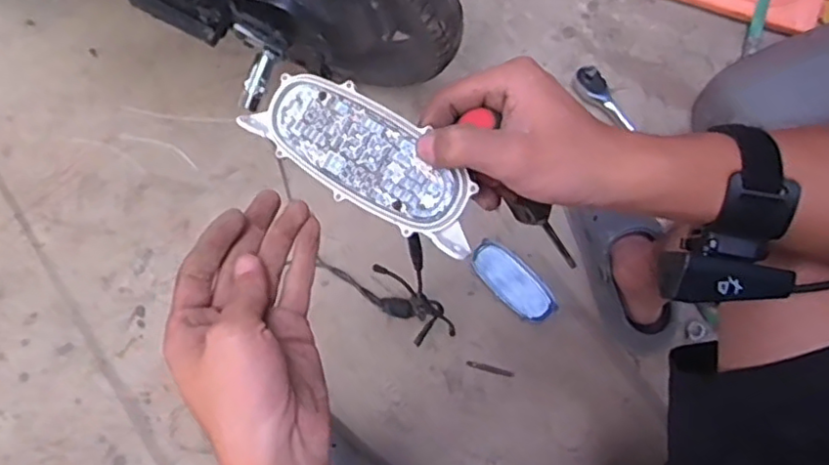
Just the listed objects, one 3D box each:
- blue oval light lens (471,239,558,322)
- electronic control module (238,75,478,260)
[{"bbox_3d":[0.131,0.067,0.852,0.127,0.024,0.054,43,81,12],"label":"blue oval light lens"},{"bbox_3d":[-0.026,-0.043,0.355,0.145,0.015,0.053,35,99,13],"label":"electronic control module"}]

